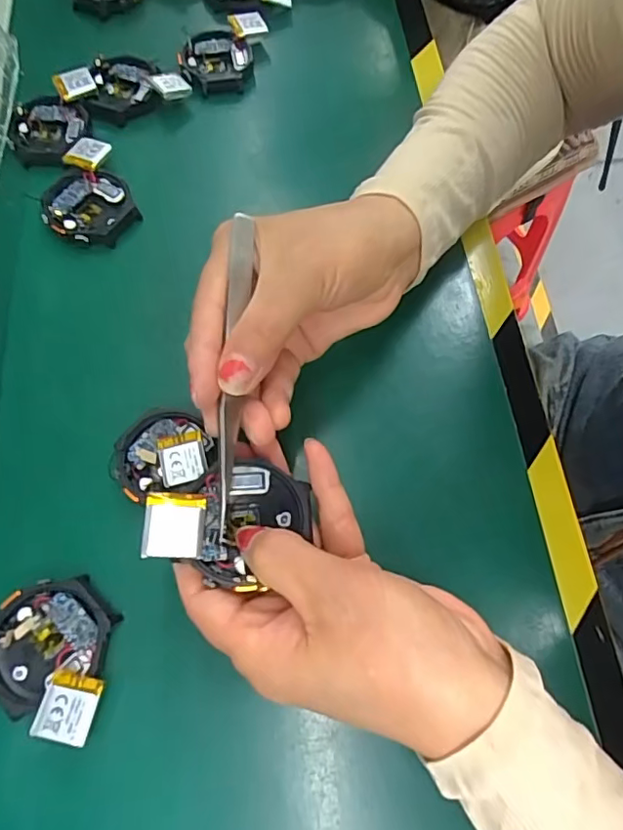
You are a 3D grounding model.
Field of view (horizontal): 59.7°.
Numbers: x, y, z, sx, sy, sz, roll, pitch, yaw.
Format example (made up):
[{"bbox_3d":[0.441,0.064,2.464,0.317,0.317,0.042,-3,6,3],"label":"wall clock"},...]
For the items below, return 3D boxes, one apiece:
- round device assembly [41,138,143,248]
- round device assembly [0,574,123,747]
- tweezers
[{"bbox_3d":[-0.134,-0.130,0.320,0.049,0.010,0.068,-23,70,-9],"label":"round device assembly"},{"bbox_3d":[-0.111,0.100,0.226,0.052,0.019,0.059,1,68,0],"label":"round device assembly"},{"bbox_3d":[-0.030,-0.019,0.217,0.010,0.009,0.129,2,80,0],"label":"tweezers"}]

